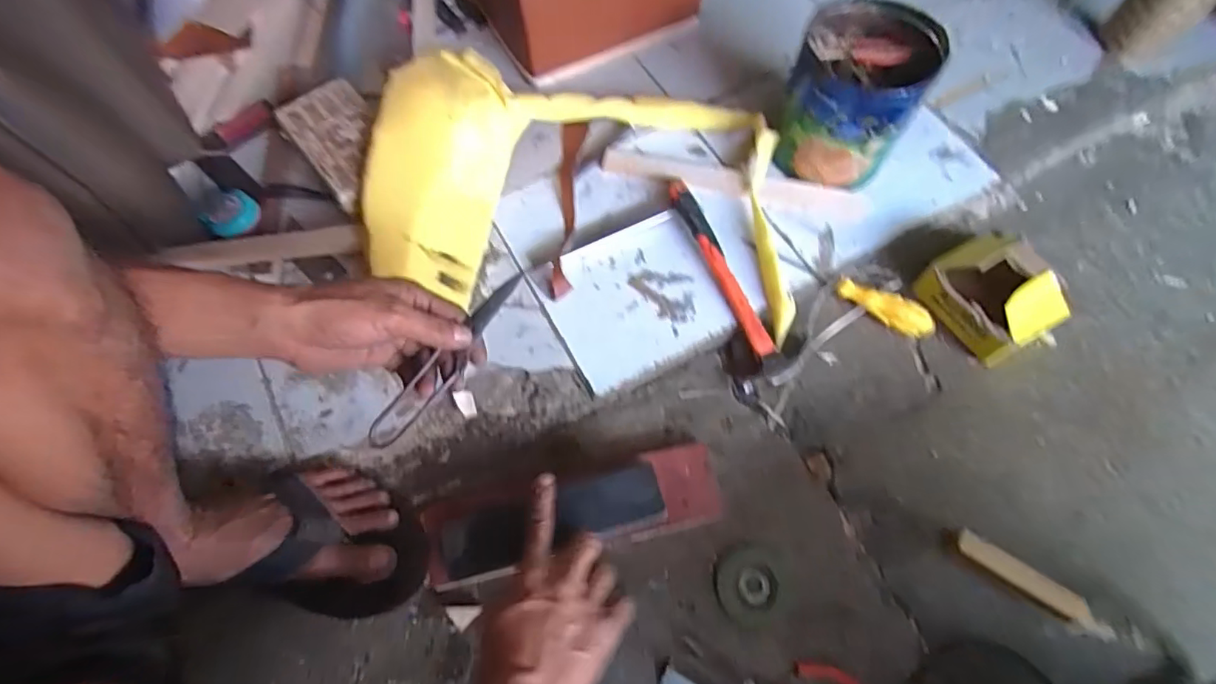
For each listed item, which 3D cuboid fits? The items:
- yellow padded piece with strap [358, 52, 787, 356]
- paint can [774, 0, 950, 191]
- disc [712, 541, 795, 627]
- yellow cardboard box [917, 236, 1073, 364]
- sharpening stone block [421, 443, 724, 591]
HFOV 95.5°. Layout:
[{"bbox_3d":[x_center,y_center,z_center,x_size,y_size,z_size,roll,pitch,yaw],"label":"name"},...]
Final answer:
[{"bbox_3d":[-0.018,-0.169,0.641,0.466,0.083,0.321,9,77,-8],"label":"yellow padded piece with strap"},{"bbox_3d":[0.286,-0.287,0.661,0.145,0.153,0.148,18,67,7],"label":"paint can"},{"bbox_3d":[0.137,0.228,0.519,0.070,0.004,0.070,0,65,-1],"label":"disc"},{"bbox_3d":[0.423,-0.051,0.607,0.095,0.075,0.121,-28,69,-13],"label":"yellow cardboard box"},{"bbox_3d":[-0.031,0.161,0.523,0.281,0.056,0.082,-12,66,-6],"label":"sharpening stone block"}]

